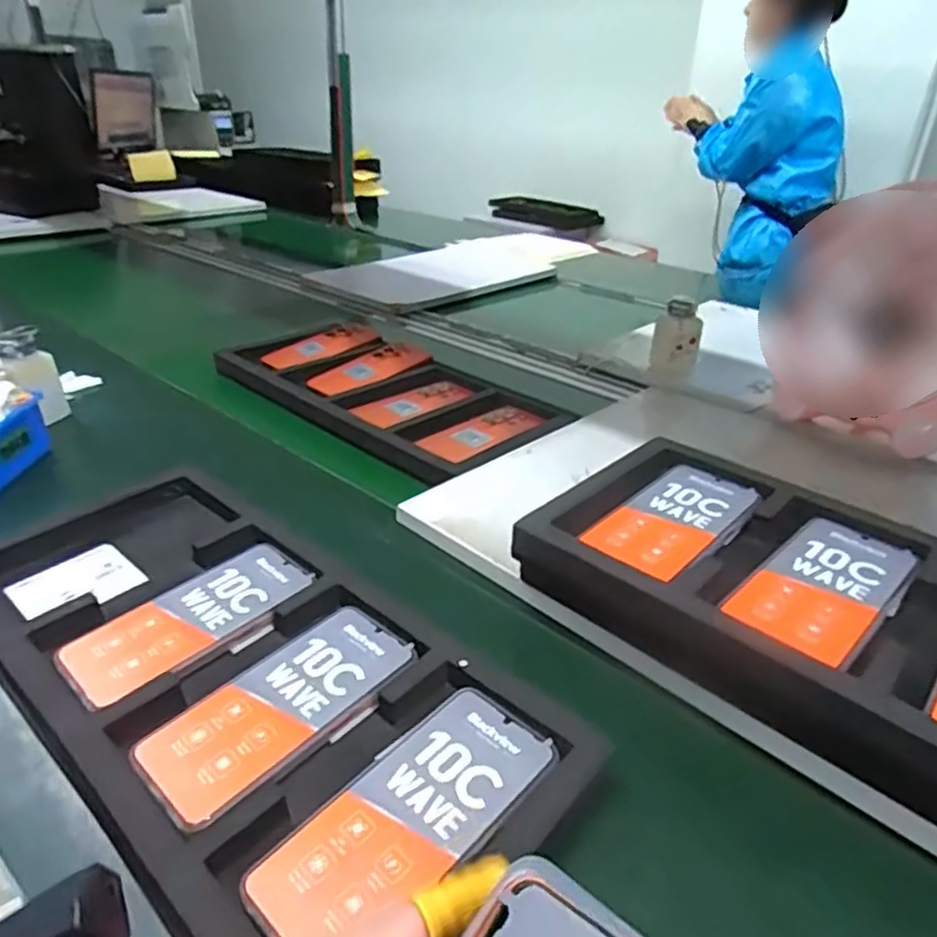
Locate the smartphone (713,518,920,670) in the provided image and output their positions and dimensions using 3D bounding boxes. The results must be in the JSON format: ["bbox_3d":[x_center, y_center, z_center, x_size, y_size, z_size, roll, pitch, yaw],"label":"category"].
[{"bbox_3d":[0.246,0.079,0.471,0.161,0.009,0.076,-24,39,-39],"label":"smartphone"}]

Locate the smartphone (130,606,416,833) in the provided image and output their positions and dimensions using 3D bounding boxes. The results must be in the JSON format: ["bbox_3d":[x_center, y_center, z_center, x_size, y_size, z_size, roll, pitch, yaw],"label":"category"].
[{"bbox_3d":[-0.119,0.150,0.436,0.079,0.006,0.167,26,41,36],"label":"smartphone"}]

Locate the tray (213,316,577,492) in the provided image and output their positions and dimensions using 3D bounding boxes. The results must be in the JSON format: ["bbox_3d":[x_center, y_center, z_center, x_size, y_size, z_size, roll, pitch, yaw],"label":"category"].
[{"bbox_3d":[-0.117,-0.098,0.898,0.472,0.050,0.234,26,36,35],"label":"tray"}]

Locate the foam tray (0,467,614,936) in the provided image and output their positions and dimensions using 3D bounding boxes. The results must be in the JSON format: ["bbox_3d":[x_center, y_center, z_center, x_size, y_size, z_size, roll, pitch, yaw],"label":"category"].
[{"bbox_3d":[-0.166,0.132,0.468,0.484,0.035,0.220,26,36,34],"label":"foam tray"}]

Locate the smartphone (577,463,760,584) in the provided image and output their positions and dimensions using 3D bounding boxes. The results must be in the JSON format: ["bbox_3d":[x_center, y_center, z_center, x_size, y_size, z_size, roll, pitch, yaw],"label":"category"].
[{"bbox_3d":[0.165,0.038,0.537,0.078,0.011,0.159,27,37,36],"label":"smartphone"}]

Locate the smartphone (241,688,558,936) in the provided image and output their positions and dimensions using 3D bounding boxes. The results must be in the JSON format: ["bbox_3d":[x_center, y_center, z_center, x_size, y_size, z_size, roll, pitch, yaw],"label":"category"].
[{"bbox_3d":[-0.030,0.185,0.369,0.077,0.009,0.168,27,37,36],"label":"smartphone"}]

